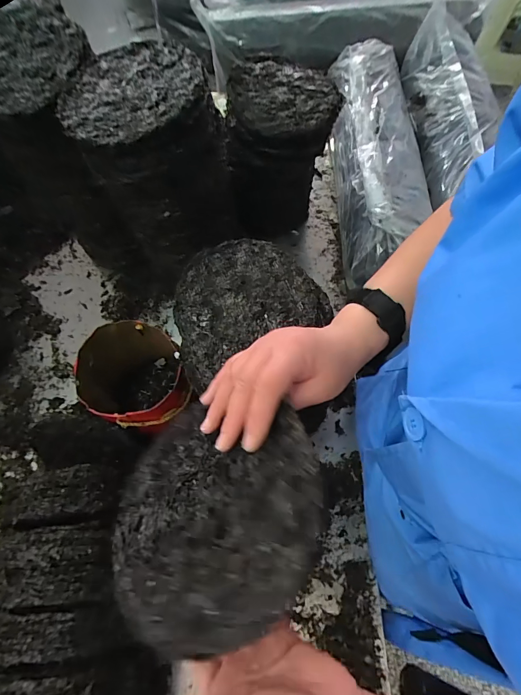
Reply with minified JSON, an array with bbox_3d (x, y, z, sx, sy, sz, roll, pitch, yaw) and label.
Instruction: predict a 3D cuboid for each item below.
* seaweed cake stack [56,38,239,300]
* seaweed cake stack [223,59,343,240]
[{"bbox_3d":[-0.153,-0.260,0.633,0.204,0.372,0.167,-13,66,-5],"label":"seaweed cake stack"},{"bbox_3d":[0.040,-0.383,0.757,0.195,0.285,0.196,0,65,2],"label":"seaweed cake stack"}]

